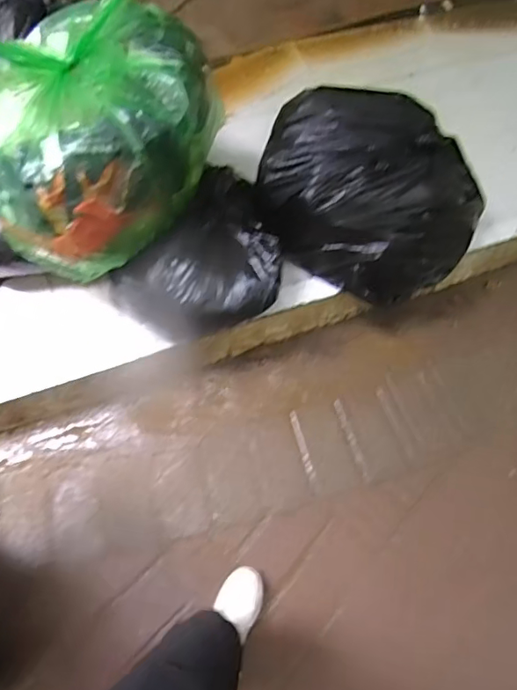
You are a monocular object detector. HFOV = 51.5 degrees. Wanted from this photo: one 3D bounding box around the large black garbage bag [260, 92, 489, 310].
[{"bbox_3d":[0.242,-0.322,1.201,0.498,0.274,0.336,27,69,9],"label":"large black garbage bag"}]

